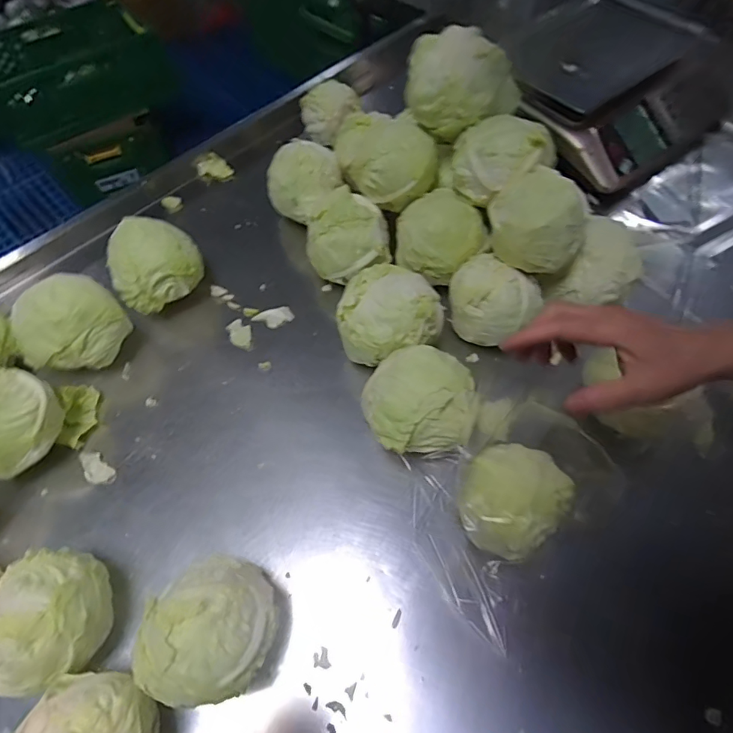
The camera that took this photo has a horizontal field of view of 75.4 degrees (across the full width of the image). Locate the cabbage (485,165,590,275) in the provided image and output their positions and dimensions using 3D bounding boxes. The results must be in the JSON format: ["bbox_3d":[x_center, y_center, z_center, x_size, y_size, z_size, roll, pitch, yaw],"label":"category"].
[{"bbox_3d":[0.211,-0.185,0.577,0.116,0.085,0.111,22,62,15],"label":"cabbage"}]

